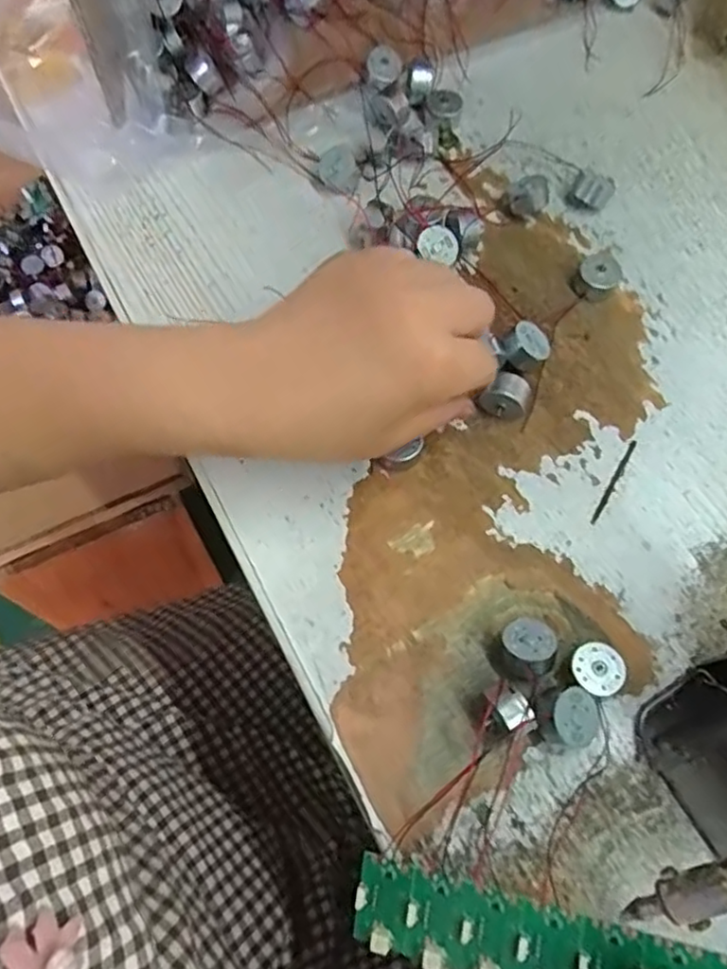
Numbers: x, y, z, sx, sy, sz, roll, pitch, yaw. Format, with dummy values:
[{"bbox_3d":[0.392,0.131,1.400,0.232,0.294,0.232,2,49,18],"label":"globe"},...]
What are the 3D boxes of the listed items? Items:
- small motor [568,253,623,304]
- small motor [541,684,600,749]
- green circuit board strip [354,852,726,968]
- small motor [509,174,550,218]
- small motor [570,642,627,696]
[{"bbox_3d":[0.131,-0.117,0.365,0.022,0.016,0.021,0,68,-1],"label":"small motor"},{"bbox_3d":[0.088,0.097,0.273,0.023,0.022,0.025,0,68,-1],"label":"small motor"},{"bbox_3d":[0.064,0.160,0.220,0.135,0.009,0.030,4,67,16],"label":"green circuit board strip"},{"bbox_3d":[0.098,-0.171,0.384,0.022,0.019,0.018,17,68,5],"label":"small motor"},{"bbox_3d":[0.102,0.082,0.284,0.022,0.014,0.022,0,68,-1],"label":"small motor"}]

